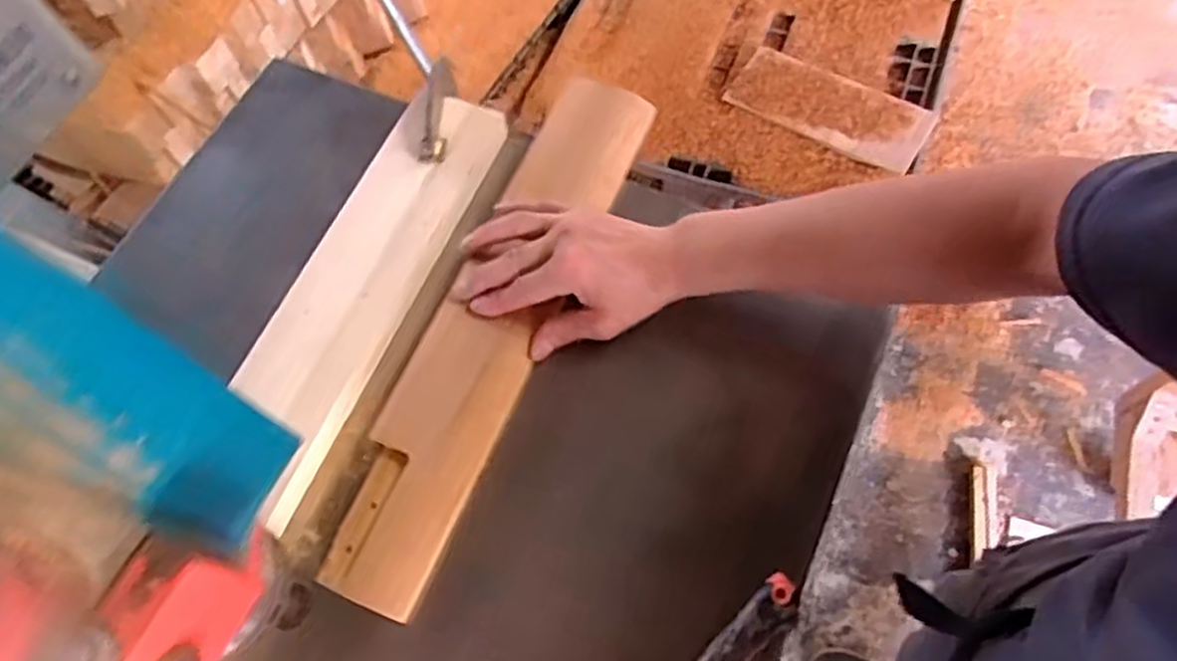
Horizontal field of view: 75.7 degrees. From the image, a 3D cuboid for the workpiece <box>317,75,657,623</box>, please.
[{"bbox_3d":[-0.066,-0.019,0.575,0.088,0.026,0.450,20,68,9],"label":"workpiece"}]

